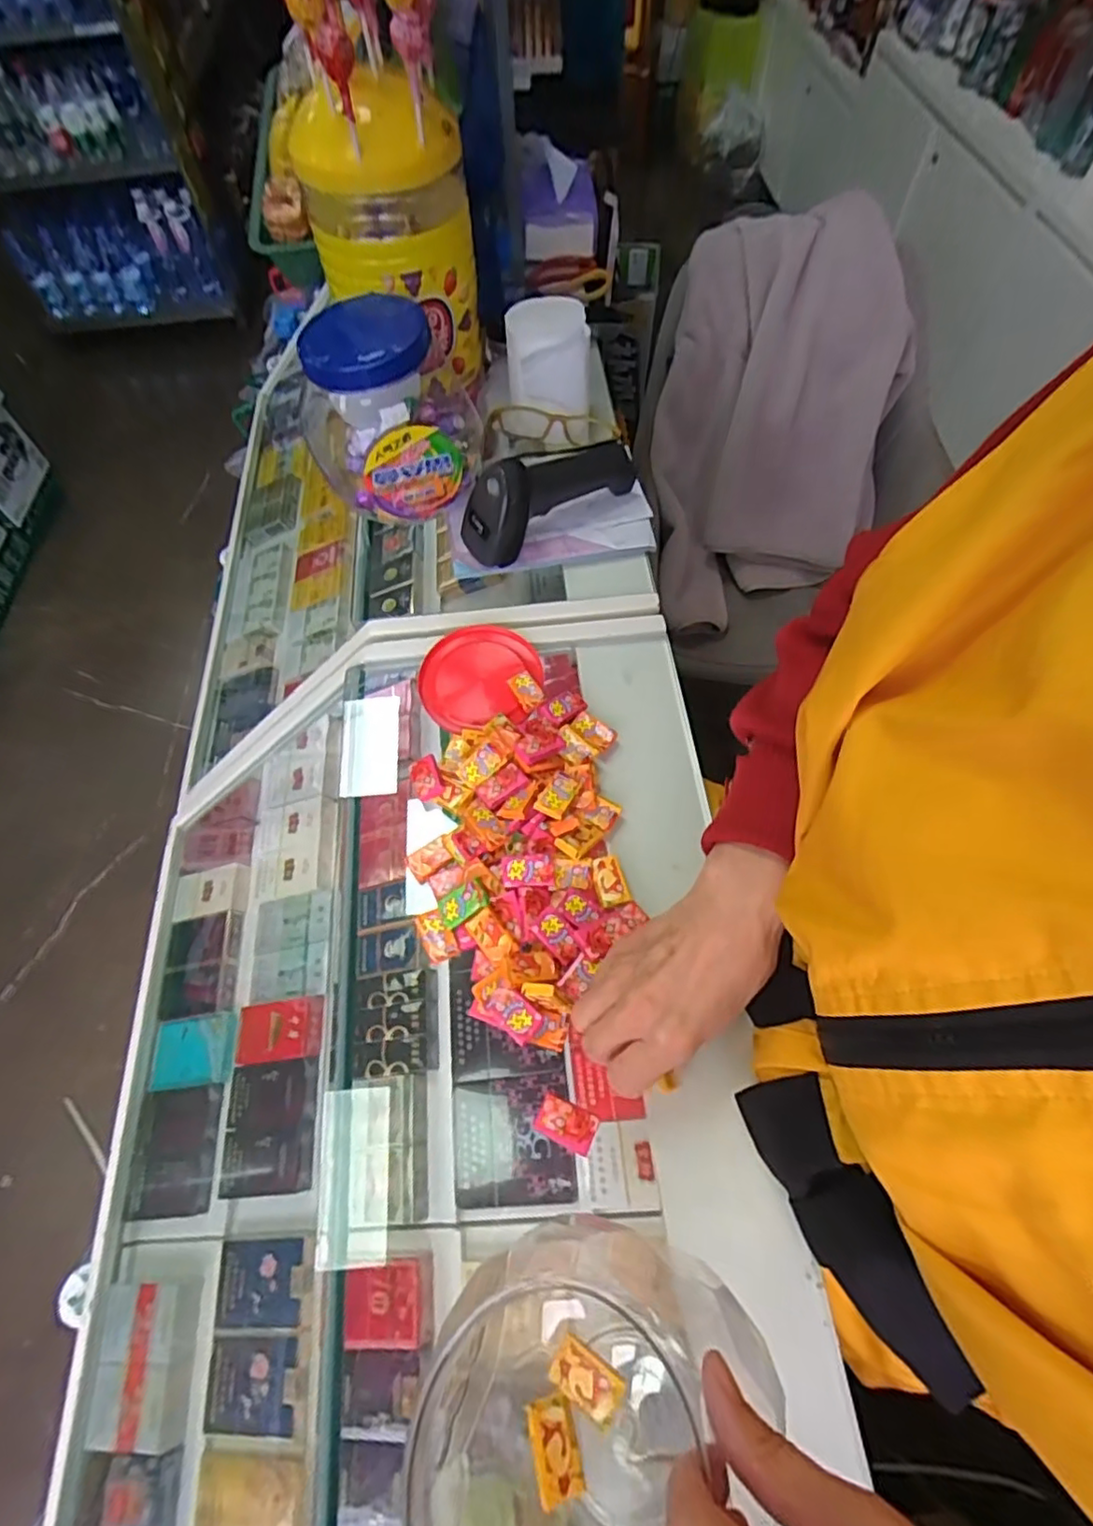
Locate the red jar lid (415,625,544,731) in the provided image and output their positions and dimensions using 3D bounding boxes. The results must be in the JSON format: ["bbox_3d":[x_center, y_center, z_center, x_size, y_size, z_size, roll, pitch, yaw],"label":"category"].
[{"bbox_3d":[-0.058,-0.073,0.537,0.098,0.020,0.099,-1,62,1],"label":"red jar lid"}]

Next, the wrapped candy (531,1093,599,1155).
[{"bbox_3d":[0.012,0.217,0.377,0.035,0.005,0.022,22,65,12],"label":"wrapped candy"}]

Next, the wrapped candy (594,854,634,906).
[{"bbox_3d":[0.045,0.083,0.445,0.022,0.006,0.035,-13,63,-5],"label":"wrapped candy"}]

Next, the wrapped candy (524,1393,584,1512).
[{"bbox_3d":[0.004,0.331,0.304,0.022,0.004,0.035,-1,40,-20],"label":"wrapped candy"}]

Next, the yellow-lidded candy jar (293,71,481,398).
[{"bbox_3d":[-0.121,-0.456,0.570,0.122,0.221,0.131,-1,62,1],"label":"yellow-lidded candy jar"}]

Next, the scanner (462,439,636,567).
[{"bbox_3d":[0.002,-0.258,0.586,0.178,0.067,0.052,-34,67,-15],"label":"scanner"}]

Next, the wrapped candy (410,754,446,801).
[{"bbox_3d":[-0.091,0.012,0.478,0.022,0.006,0.037,-20,64,-8],"label":"wrapped candy"}]

